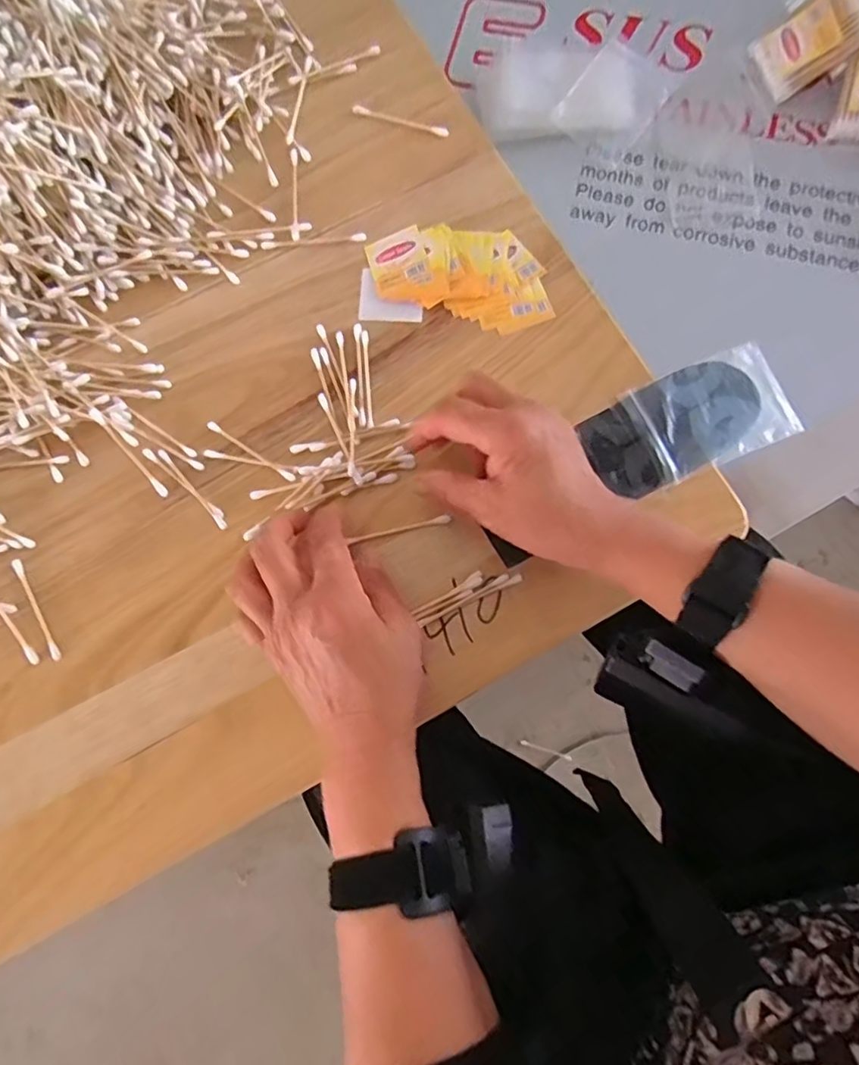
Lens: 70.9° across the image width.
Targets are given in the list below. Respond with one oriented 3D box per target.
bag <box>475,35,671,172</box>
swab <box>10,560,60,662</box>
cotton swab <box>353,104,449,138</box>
[{"bbox_3d":[0.110,-0.349,0.479,0.141,0.018,0.097,16,81,6],"label":"bag"},{"bbox_3d":[-0.247,0.048,0.379,0.006,0.004,0.071,-29,81,-4],"label":"swab"},{"bbox_3d":[-0.021,-0.299,0.436,0.072,0.004,0.008,19,81,4],"label":"cotton swab"}]

